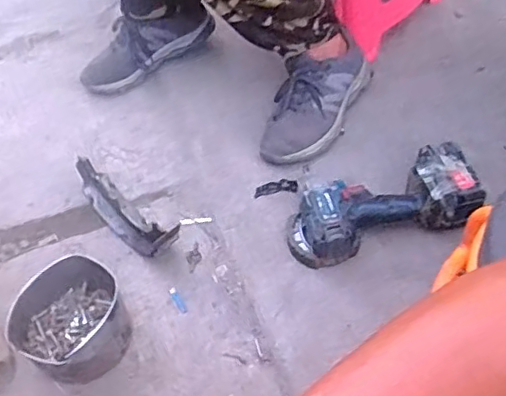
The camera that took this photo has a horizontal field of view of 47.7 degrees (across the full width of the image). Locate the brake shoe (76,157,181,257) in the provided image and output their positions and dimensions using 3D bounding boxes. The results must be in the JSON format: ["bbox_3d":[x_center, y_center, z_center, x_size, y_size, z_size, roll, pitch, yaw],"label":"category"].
[{"bbox_3d":[-0.184,0.023,0.840,0.052,0.080,0.204,-39,57,-23],"label":"brake shoe"}]

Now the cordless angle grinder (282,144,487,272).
[{"bbox_3d":[0.180,0.016,0.803,0.264,0.080,0.112,-16,51,-7],"label":"cordless angle grinder"}]

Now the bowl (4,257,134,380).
[{"bbox_3d":[-0.224,0.159,0.735,0.138,0.072,0.136,-3,51,4],"label":"bowl"}]

